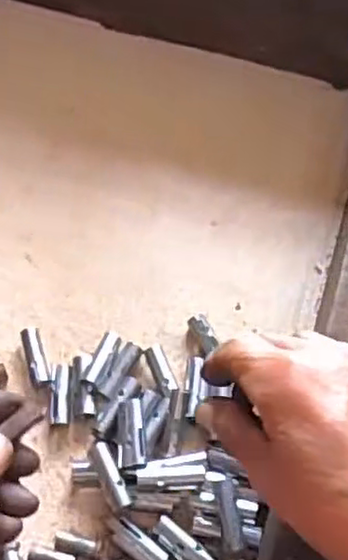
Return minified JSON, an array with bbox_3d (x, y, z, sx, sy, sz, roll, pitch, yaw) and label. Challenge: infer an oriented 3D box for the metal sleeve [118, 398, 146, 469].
[{"bbox_3d":[-0.023,0.086,0.374,0.014,0.013,0.040,-4,60,-6],"label":"metal sleeve"}]

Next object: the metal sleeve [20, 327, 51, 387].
[{"bbox_3d":[-0.084,0.047,0.407,0.011,0.010,0.037,-15,62,-12],"label":"metal sleeve"}]

